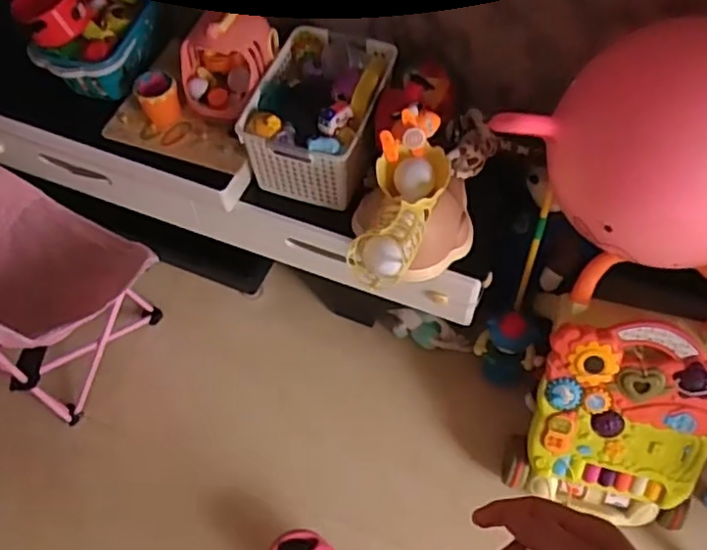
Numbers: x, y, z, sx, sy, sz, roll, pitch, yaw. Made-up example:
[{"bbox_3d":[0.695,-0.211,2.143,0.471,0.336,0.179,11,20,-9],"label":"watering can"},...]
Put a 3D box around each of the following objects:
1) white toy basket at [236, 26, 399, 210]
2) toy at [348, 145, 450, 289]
[{"bbox_3d":[-0.055,-0.311,1.254,0.218,0.188,0.306,18,61,13],"label":"white toy basket"},{"bbox_3d":[0.064,-0.107,1.018,0.114,0.117,0.286,18,61,13],"label":"toy"}]

